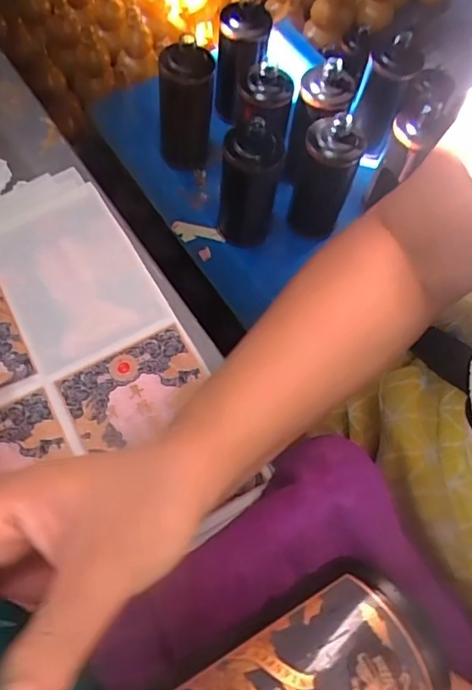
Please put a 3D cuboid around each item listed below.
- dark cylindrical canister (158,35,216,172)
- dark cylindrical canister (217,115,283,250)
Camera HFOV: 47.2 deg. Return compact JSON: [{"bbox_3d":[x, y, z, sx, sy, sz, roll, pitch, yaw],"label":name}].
[{"bbox_3d":[-0.075,-0.355,0.816,0.076,0.180,0.075,2,63,-4],"label":"dark cylindrical canister"},{"bbox_3d":[0.017,-0.222,0.771,0.080,0.203,0.065,3,63,-3],"label":"dark cylindrical canister"}]

